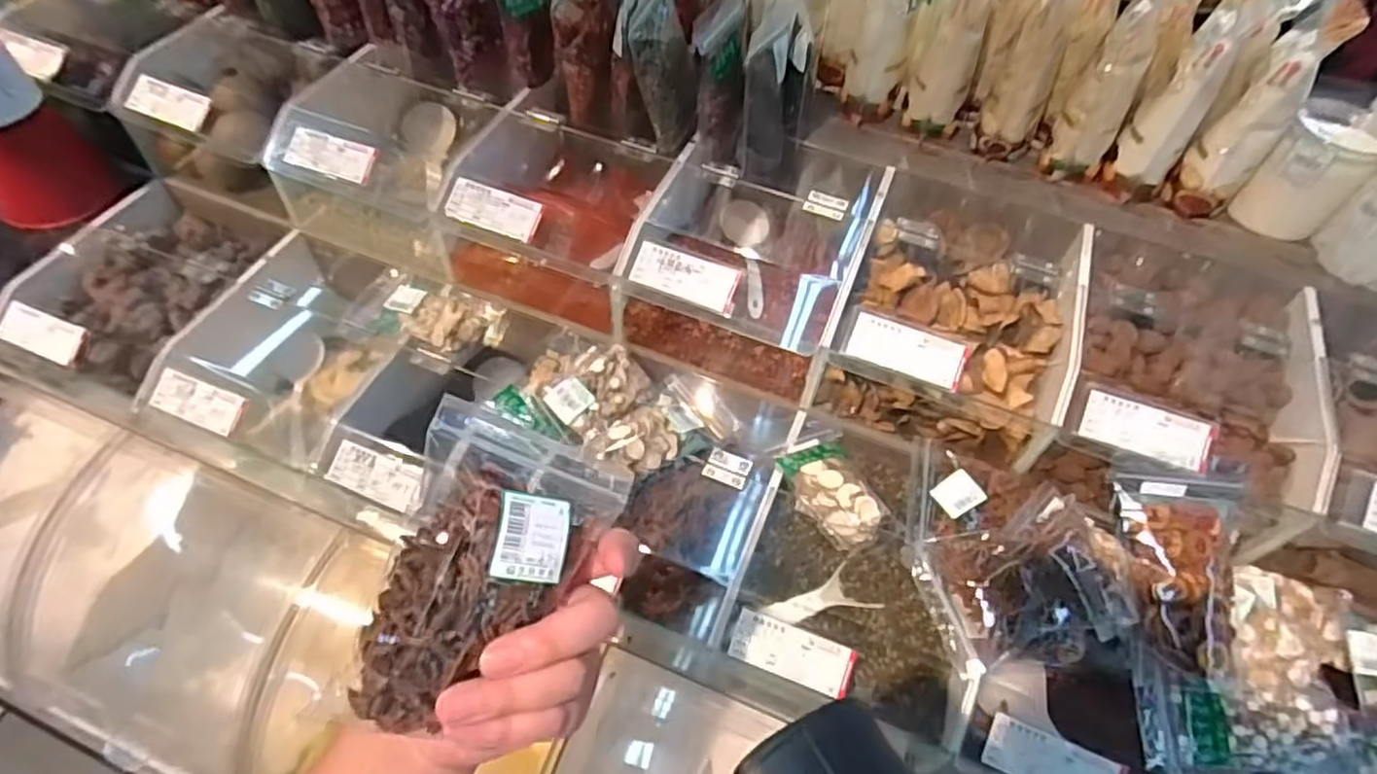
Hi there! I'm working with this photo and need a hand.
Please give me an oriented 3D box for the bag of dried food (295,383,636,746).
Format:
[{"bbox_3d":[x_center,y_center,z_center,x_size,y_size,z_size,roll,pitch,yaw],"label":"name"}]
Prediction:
[{"bbox_3d":[-0.086,0.082,0.306,0.086,0.024,0.130,23,78,-16],"label":"bag of dried food"}]

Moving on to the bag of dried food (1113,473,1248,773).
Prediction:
[{"bbox_3d":[0.369,0.172,0.537,0.085,0.038,0.211,5,80,0],"label":"bag of dried food"}]

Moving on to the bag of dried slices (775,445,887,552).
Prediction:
[{"bbox_3d":[0.126,0.089,0.620,0.059,0.032,0.100,-15,57,-15],"label":"bag of dried slices"}]

